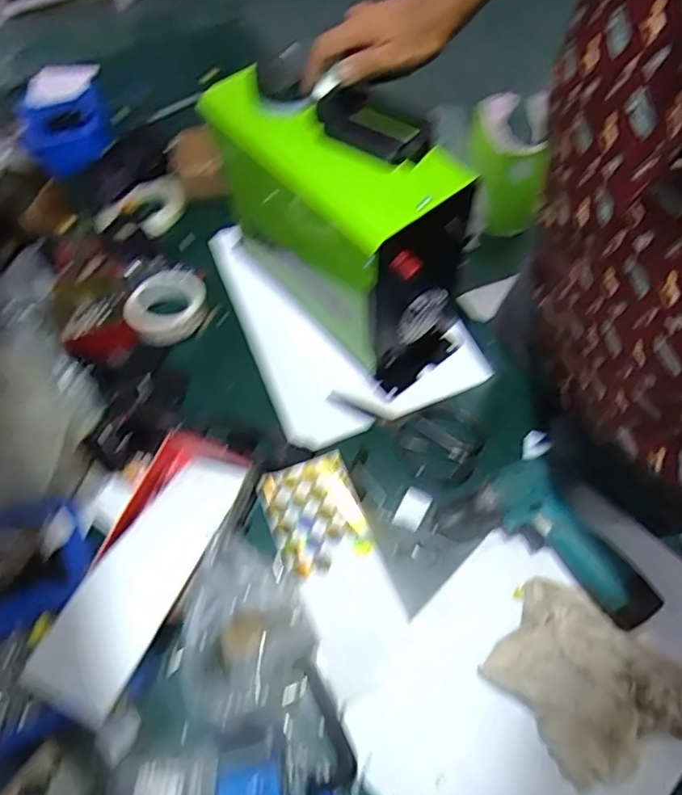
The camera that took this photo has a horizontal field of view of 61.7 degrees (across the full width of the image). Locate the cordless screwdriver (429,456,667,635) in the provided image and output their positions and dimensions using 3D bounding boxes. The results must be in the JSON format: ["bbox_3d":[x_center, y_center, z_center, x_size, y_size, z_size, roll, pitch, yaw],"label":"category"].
[{"bbox_3d":[0.212,0.175,0.613,0.145,0.055,0.203,-29,64,-14],"label":"cordless screwdriver"}]

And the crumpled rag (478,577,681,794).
[{"bbox_3d":[0.243,0.282,0.566,0.188,0.040,0.157,40,69,22],"label":"crumpled rag"}]

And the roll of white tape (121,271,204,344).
[{"bbox_3d":[-0.243,-0.133,0.800,0.116,0.039,0.105,-30,64,-14],"label":"roll of white tape"}]

